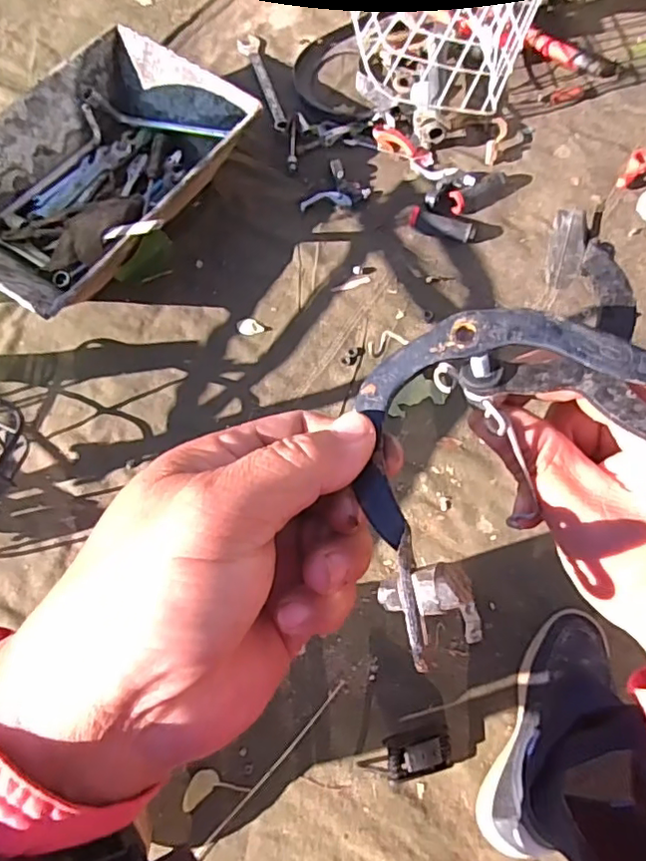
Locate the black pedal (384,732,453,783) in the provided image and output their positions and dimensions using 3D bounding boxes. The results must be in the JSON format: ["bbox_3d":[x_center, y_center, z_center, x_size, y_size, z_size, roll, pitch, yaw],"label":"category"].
[{"bbox_3d":[0.110,0.369,0.678,0.079,0.039,0.046,-7,71,-2],"label":"black pedal"}]

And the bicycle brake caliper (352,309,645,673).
[{"bbox_3d":[0.062,0.008,0.208,0.137,0.042,0.093,-32,70,12],"label":"bicycle brake caliper"}]

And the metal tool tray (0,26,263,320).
[{"bbox_3d":[-0.352,-0.393,0.929,0.298,0.112,0.475,35,74,12],"label":"metal tool tray"}]

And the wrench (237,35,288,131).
[{"bbox_3d":[-0.111,-0.627,1.070,0.041,0.017,0.236,-15,70,-6],"label":"wrench"}]

